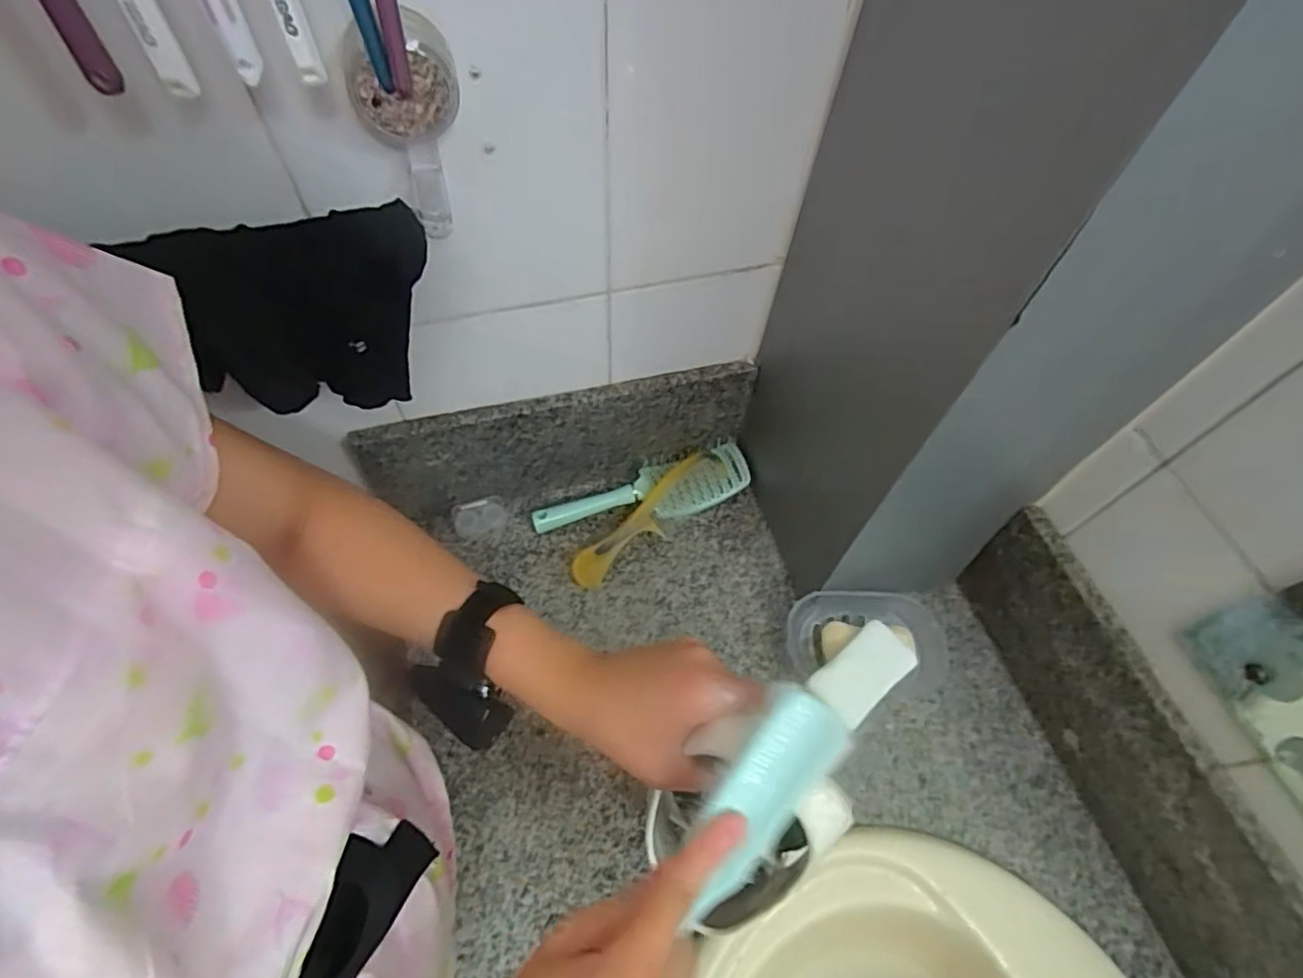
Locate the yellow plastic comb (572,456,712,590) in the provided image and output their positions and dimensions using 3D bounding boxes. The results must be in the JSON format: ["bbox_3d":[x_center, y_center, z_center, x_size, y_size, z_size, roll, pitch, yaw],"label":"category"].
[{"bbox_3d":[-0.010,0.031,0.699,0.048,0.043,0.201,41,64,20],"label":"yellow plastic comb"}]

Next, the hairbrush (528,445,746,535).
[{"bbox_3d":[-0.010,0.005,0.717,0.251,0.043,0.069,-14,60,-11],"label":"hairbrush"}]

